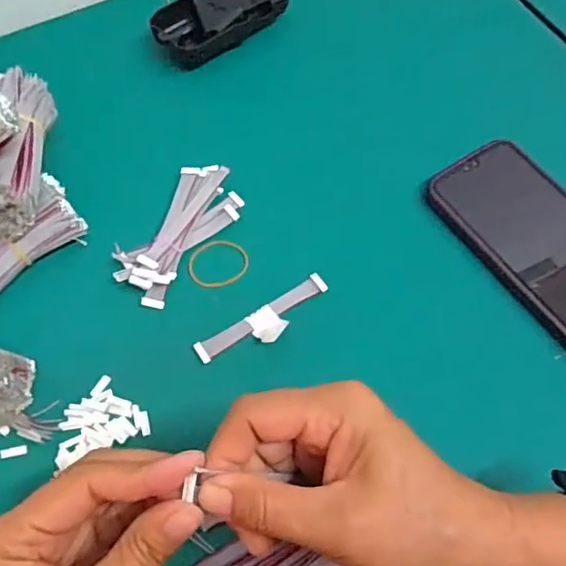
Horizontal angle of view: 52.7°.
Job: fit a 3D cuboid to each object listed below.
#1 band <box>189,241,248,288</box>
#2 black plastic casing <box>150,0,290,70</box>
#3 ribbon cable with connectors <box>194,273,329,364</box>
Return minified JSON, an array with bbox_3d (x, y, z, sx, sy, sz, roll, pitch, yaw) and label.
[{"bbox_3d":[-0.041,-0.012,0.367,0.037,0.005,0.032,-6,68,-4],"label":"band"},{"bbox_3d":[-0.049,-0.213,0.454,0.108,0.029,0.047,-31,67,-15],"label":"black plastic casing"},{"bbox_3d":[-0.009,0.025,0.346,0.088,0.011,0.024,-30,67,-15],"label":"ribbon cable with connectors"}]

